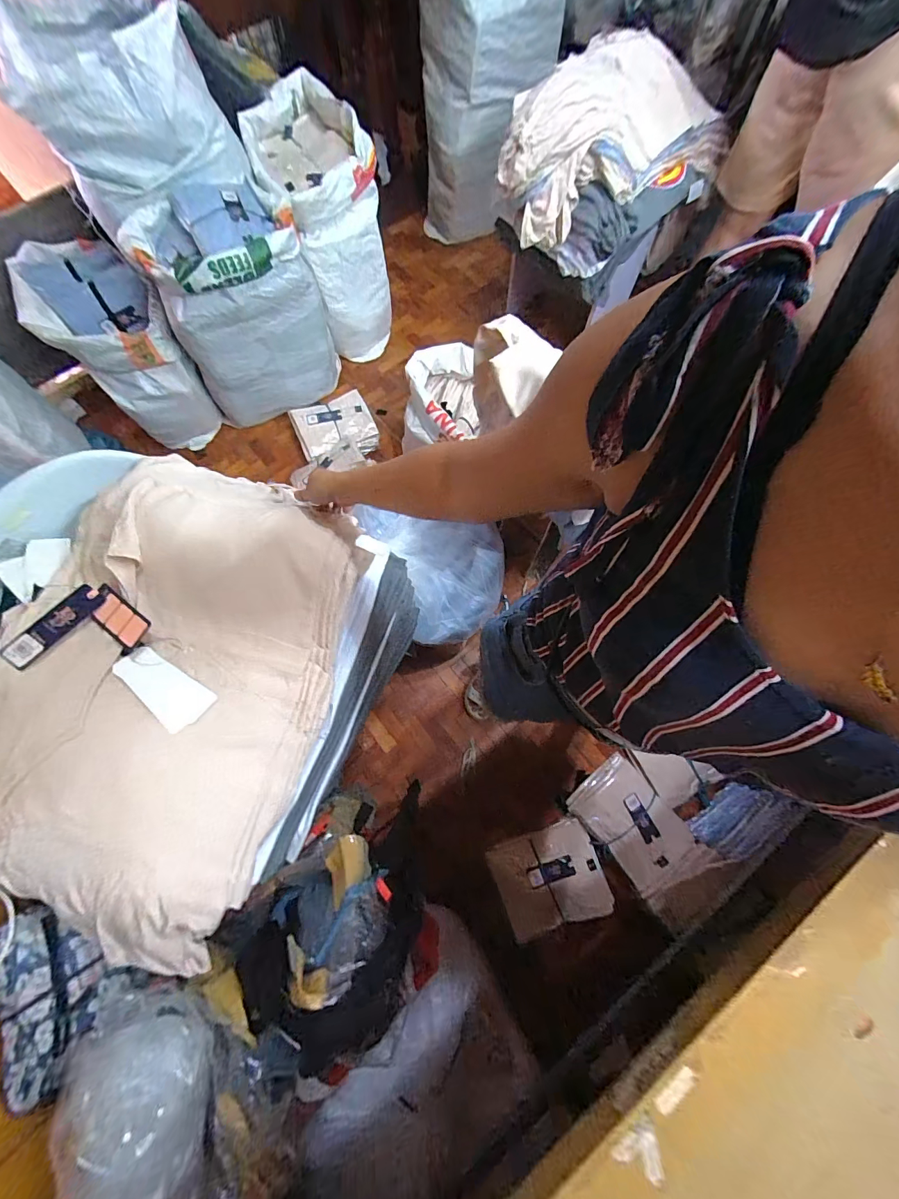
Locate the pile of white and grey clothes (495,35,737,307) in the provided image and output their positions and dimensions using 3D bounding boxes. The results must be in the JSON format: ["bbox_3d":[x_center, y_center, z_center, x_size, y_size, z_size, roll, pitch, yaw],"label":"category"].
[{"bbox_3d":[0.446,-1.184,1.068,0.597,0.325,0.379,-43,79,-10],"label":"pile of white and grey clothes"}]

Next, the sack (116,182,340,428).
[{"bbox_3d":[-0.619,-0.889,1.254,0.424,0.519,0.323,-3,75,0],"label":"sack"}]

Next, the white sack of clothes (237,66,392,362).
[{"bbox_3d":[-0.401,-1.220,1.358,0.336,0.544,0.496,-26,77,-6],"label":"white sack of clothes"}]

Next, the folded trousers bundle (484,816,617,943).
[{"bbox_3d":[0.259,0.722,1.023,0.273,0.041,0.220,-14,59,-9],"label":"folded trousers bundle"}]

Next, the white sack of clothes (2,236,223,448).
[{"bbox_3d":[-1.037,-0.809,1.303,0.322,0.425,0.414,-43,79,-10],"label":"white sack of clothes"}]

